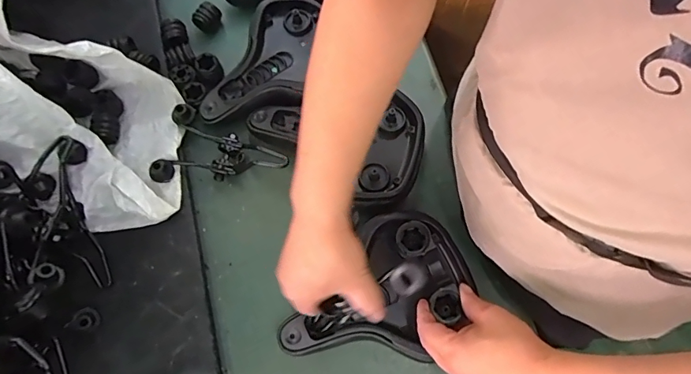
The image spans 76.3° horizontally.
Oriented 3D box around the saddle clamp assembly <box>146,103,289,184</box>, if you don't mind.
[{"bbox_3d":[-0.190,-0.030,0.633,0.191,0.060,0.119,30,74,9],"label":"saddle clamp assembly"}]

